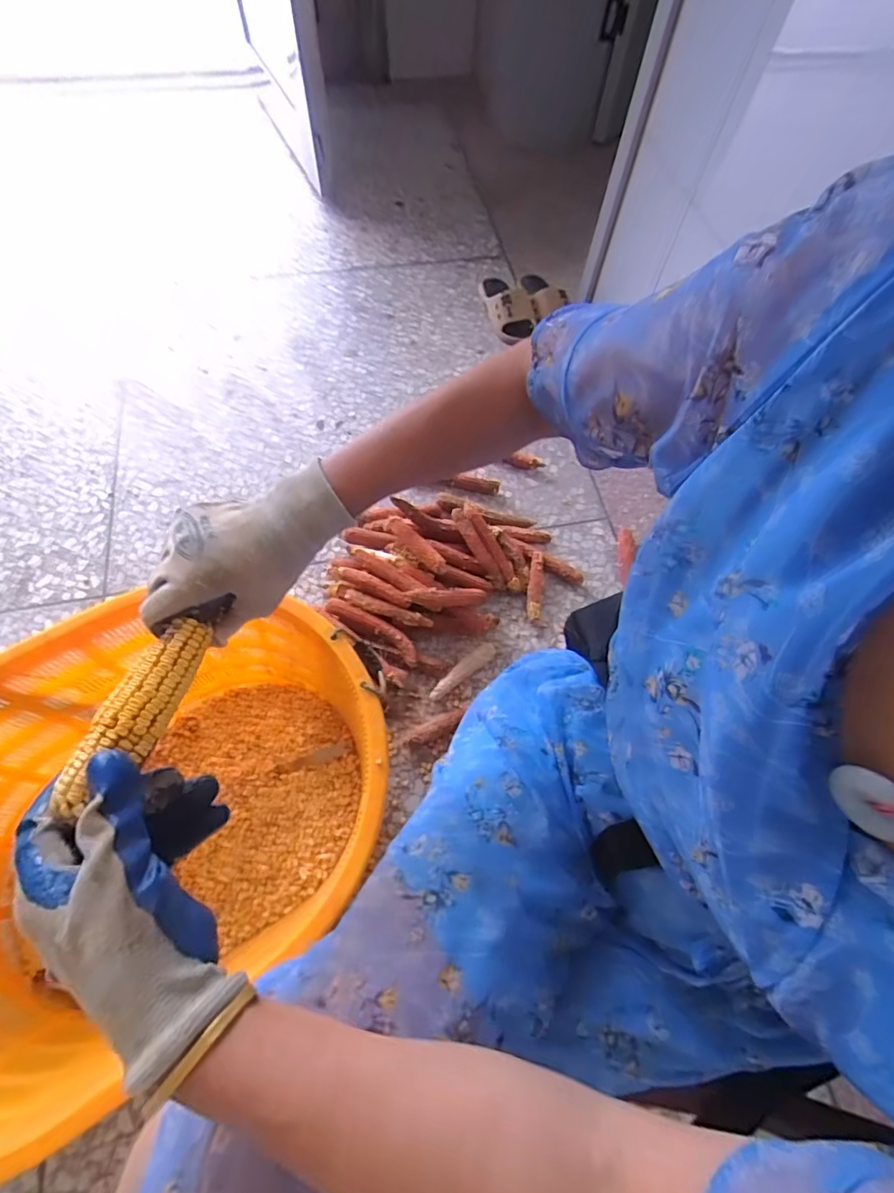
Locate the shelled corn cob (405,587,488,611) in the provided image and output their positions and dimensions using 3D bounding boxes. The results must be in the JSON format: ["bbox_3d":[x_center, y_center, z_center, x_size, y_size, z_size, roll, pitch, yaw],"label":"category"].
[{"bbox_3d":[0.004,0.002,0.922,0.148,0.037,0.035,0,62,-20],"label":"shelled corn cob"}]

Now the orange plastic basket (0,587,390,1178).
[{"bbox_3d":[-0.390,0.288,0.662,0.636,0.295,0.456,-34,71,-16],"label":"orange plastic basket"}]

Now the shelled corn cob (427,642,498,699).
[{"bbox_3d":[0.033,0.137,0.943,0.152,0.031,0.031,-39,71,-19],"label":"shelled corn cob"}]

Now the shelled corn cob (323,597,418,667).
[{"bbox_3d":[-0.136,0.062,0.952,0.201,0.042,0.039,32,69,11],"label":"shelled corn cob"}]

